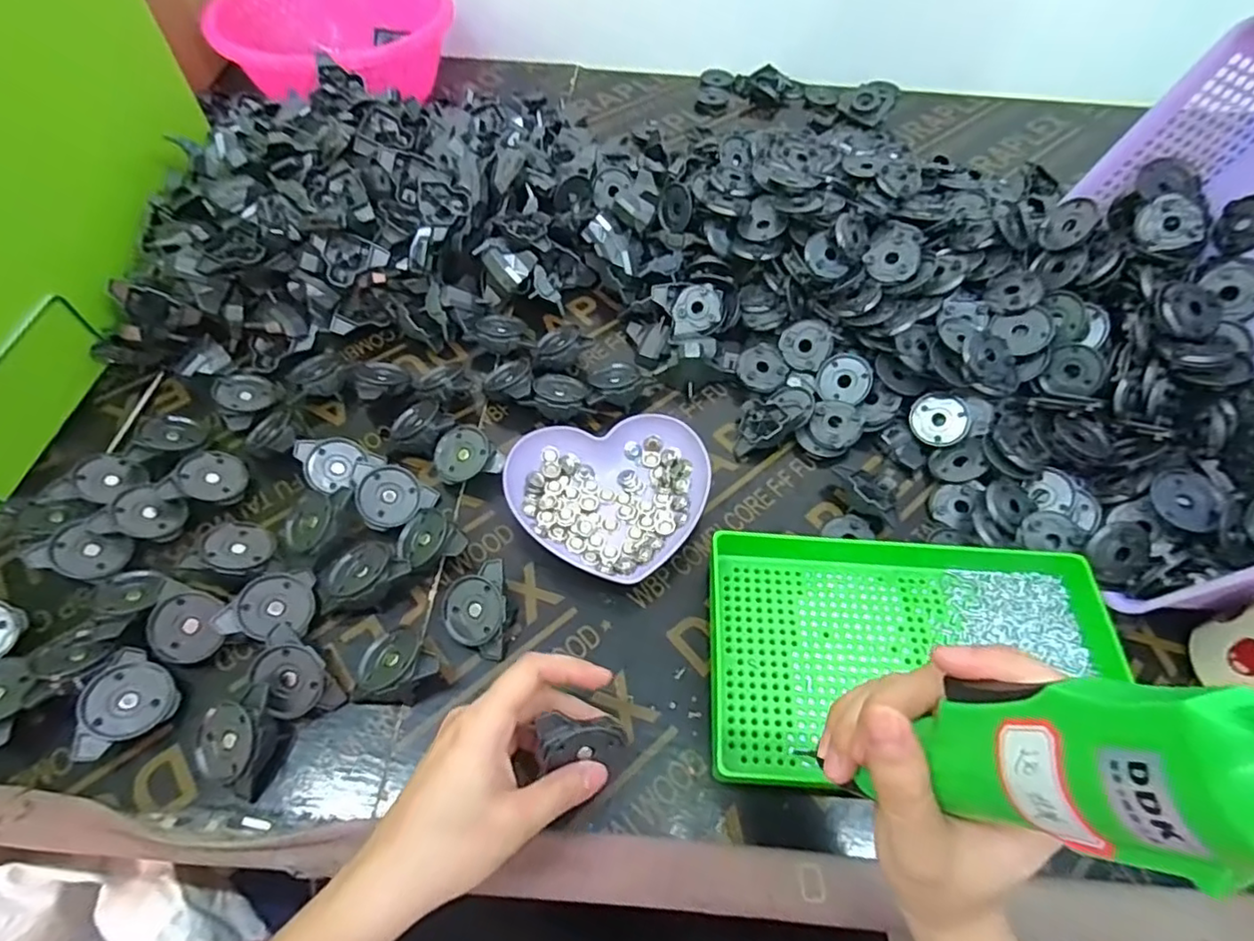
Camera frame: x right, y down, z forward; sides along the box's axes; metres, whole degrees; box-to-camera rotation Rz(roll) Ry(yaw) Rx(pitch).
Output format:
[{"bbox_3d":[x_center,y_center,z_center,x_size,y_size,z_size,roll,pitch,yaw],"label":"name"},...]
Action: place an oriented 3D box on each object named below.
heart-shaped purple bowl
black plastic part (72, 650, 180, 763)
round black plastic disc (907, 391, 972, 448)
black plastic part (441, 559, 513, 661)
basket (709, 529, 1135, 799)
[{"bbox_3d":[-0.013,0.008,0.467,0.140,0.026,0.134,1,58,-2],"label":"heart-shaped purple bowl"},{"bbox_3d":[-0.305,0.138,0.367,0.053,0.013,0.051,-33,83,-37],"label":"black plastic part"},{"bbox_3d":[0.254,-0.042,0.498,0.045,0.007,0.043,-2,84,14],"label":"round black plastic disc"},{"bbox_3d":[-0.099,0.094,0.408,0.046,0.016,0.059,-19,69,7],"label":"black plastic part"},{"bbox_3d":[0.178,0.116,0.391,0.248,0.034,0.161,3,57,1],"label":"basket"}]

